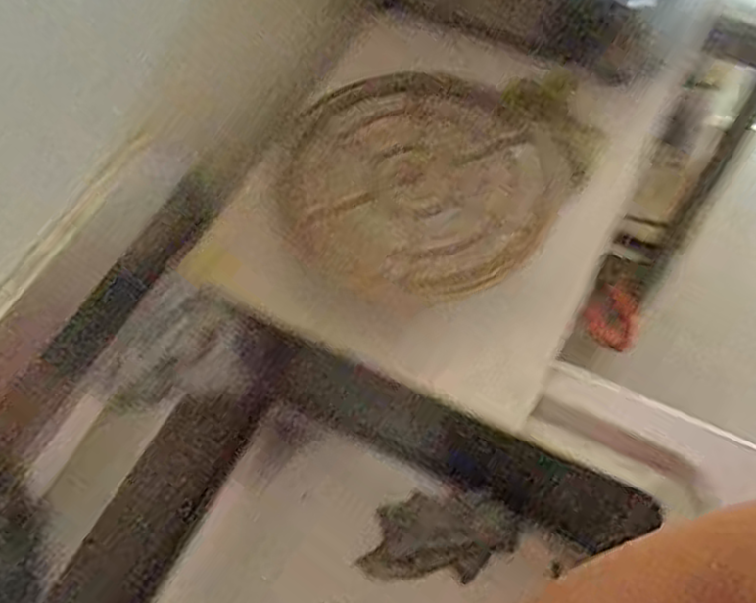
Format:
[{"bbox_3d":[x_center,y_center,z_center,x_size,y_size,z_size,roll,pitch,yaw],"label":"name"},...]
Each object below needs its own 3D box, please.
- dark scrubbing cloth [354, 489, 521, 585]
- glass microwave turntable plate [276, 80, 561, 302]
[{"bbox_3d":[0.069,0.250,0.777,0.157,0.019,0.092,4,93,4],"label":"dark scrubbing cloth"},{"bbox_3d":[0.034,-0.111,0.639,0.241,0.036,0.227,17,62,11],"label":"glass microwave turntable plate"}]

